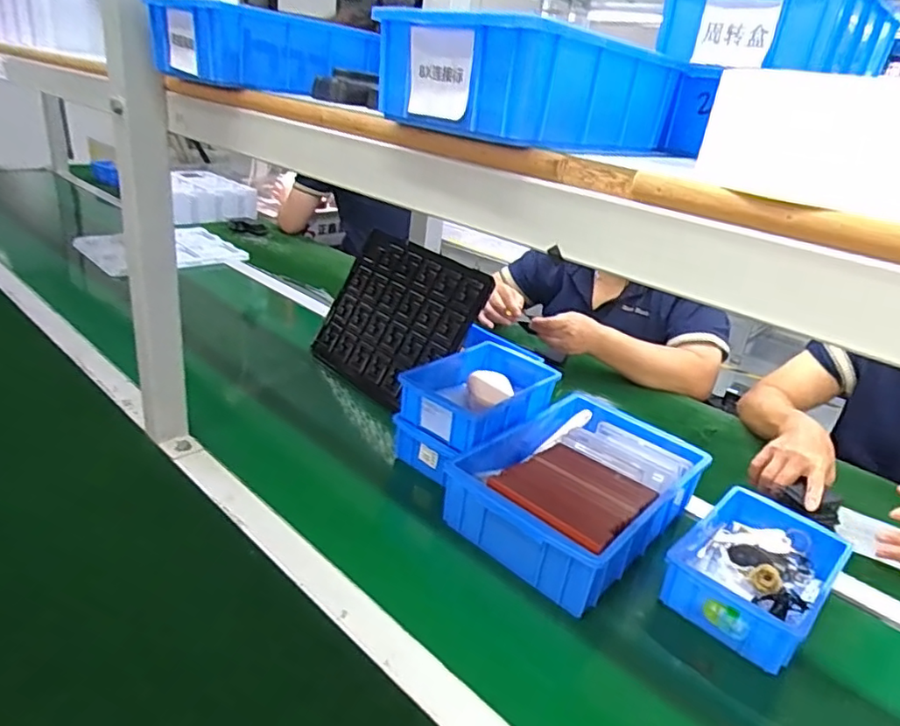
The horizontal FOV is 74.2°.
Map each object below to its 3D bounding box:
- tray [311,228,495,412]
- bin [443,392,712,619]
[{"bbox_3d":[-0.094,-0.071,0.986,0.289,0.254,0.031,30,5,37],"label":"tray"},{"bbox_3d":[0.158,0.140,0.722,0.202,0.073,0.292,27,31,36],"label":"bin"}]

